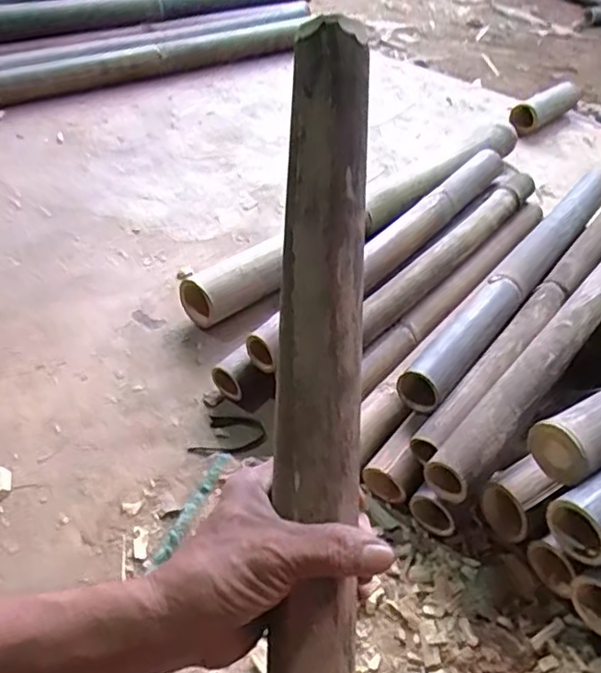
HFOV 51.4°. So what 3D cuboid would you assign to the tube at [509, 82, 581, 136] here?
[{"bbox_3d":[0.602,-0.563,1.529,0.057,0.074,0.287,31,49,27],"label":"tube"}]

